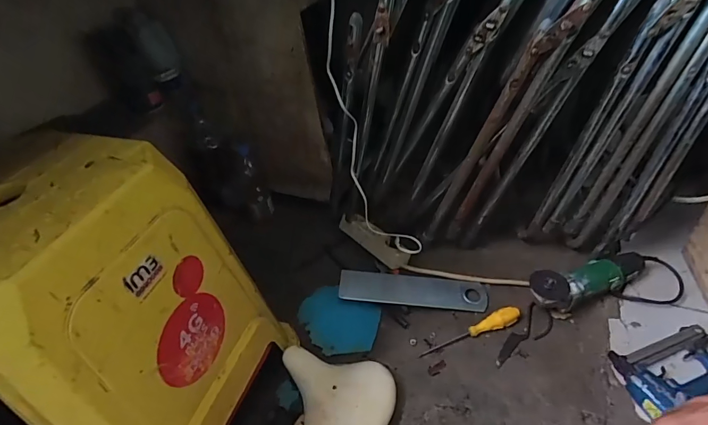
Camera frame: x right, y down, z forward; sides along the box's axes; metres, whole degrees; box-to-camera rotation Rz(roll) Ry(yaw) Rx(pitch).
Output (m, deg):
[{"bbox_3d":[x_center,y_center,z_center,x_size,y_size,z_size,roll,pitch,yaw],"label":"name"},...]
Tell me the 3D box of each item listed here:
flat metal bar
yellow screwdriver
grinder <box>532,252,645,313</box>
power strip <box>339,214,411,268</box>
[{"bbox_3d":[0.127,0.164,0.846,0.310,0.008,0.075,6,43,-1],"label":"flat metal bar"},{"bbox_3d":[0.226,0.230,0.770,0.215,0.031,0.029,-16,42,-14],"label":"yellow screwdriver"},{"bbox_3d":[0.470,0.139,0.809,0.258,0.080,0.069,-17,41,-13],"label":"grinder"},{"bbox_3d":[0.046,0.060,0.931,0.055,0.030,0.191,-30,47,-26],"label":"power strip"}]

